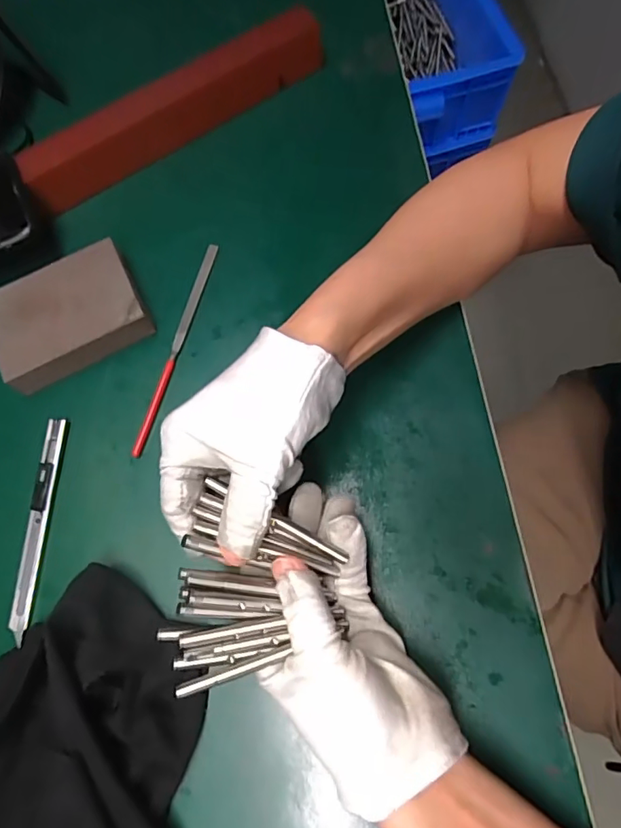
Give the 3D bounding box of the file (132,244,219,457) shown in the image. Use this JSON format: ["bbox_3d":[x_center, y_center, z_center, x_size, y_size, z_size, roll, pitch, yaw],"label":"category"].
[{"bbox_3d":[-0.089,-0.046,0.340,0.008,0.007,0.154,15,73,7],"label":"file"}]

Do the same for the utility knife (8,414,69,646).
[{"bbox_3d":[-0.167,0.067,0.312,0.012,0.009,0.130,4,72,3],"label":"utility knife"}]

